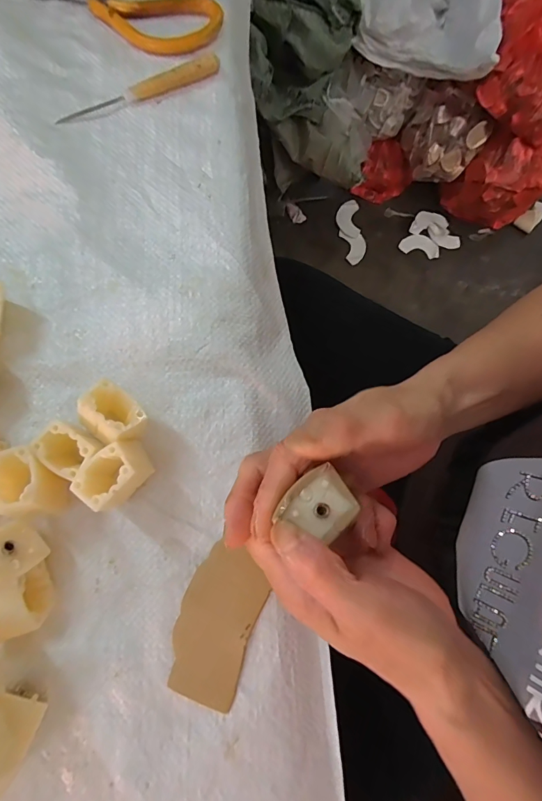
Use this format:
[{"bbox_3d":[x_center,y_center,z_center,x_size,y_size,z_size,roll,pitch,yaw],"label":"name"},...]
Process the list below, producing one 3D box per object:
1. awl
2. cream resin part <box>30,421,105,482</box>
[{"bbox_3d":[-0.104,-0.245,0.311,0.131,0.011,0.012,-21,80,-3],"label":"awl"},{"bbox_3d":[-0.120,0.031,0.247,0.033,0.038,0.028,37,82,7],"label":"cream resin part"}]

